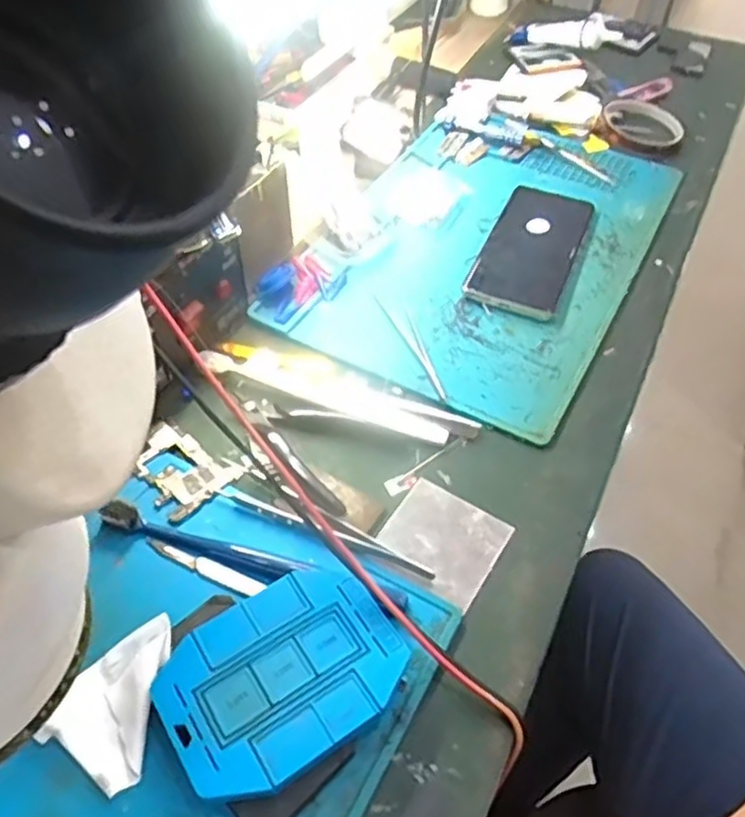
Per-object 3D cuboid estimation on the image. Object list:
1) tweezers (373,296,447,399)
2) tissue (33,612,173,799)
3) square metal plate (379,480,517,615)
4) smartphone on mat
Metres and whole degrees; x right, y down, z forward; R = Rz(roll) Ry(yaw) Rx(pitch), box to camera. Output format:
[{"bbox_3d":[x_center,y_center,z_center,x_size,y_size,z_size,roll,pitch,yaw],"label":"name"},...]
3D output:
[{"bbox_3d":[0.033,-0.050,0.527,0.018,0.005,0.113,-18,54,-17],"label":"tweezers"},{"bbox_3d":[-0.133,0.145,0.352,0.051,0.019,0.077,6,51,2],"label":"tissue"},{"bbox_3d":[0.042,0.080,0.427,0.067,0.007,0.064,29,56,19],"label":"square metal plate"},{"bbox_3d":[0.137,-0.141,0.600,0.076,0.015,0.171,20,53,13],"label":"smartphone on mat"}]

